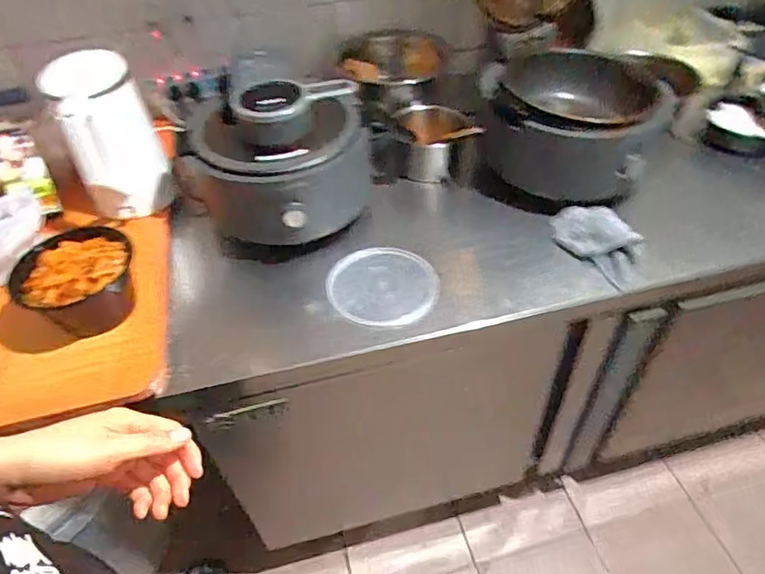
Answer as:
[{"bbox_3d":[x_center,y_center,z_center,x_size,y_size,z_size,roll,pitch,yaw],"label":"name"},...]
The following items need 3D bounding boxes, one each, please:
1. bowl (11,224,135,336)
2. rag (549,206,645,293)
[{"bbox_3d":[-0.440,-0.004,0.776,0.169,0.096,0.159,-2,45,2],"label":"bowl"},{"bbox_3d":[0.363,-0.076,0.859,0.102,0.033,0.180,-25,49,-19],"label":"rag"}]

